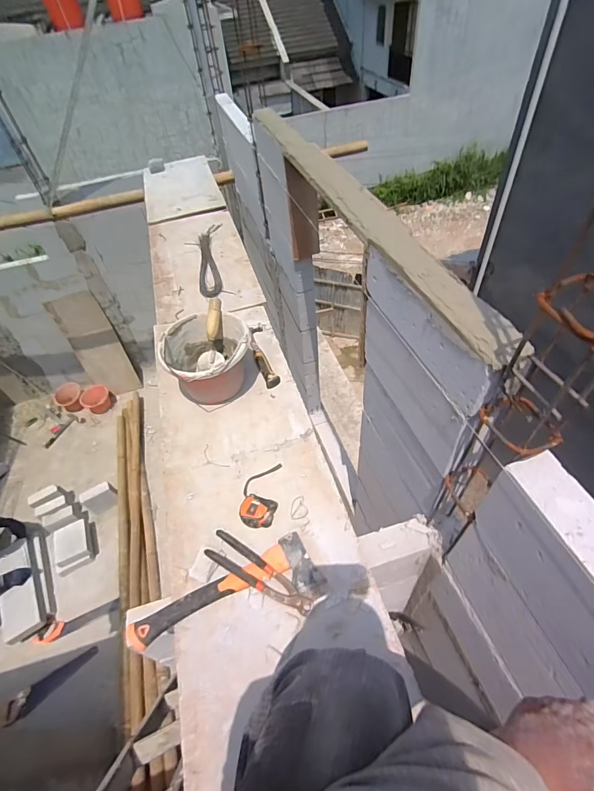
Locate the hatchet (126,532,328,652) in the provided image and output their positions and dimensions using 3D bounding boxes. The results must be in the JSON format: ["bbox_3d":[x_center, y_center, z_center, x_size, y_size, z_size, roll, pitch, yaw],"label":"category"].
[{"bbox_3d":[-0.125,0.374,0.707,0.346,0.030,0.113,-22,51,-12],"label":"hatchet"}]

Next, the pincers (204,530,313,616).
[{"bbox_3d":[-0.069,0.333,0.725,0.218,0.040,0.057,23,56,23],"label":"pincers"}]

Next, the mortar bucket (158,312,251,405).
[{"bbox_3d":[-0.230,-0.096,1.038,0.225,0.166,0.258,-22,51,-12],"label":"mortar bucket"}]

